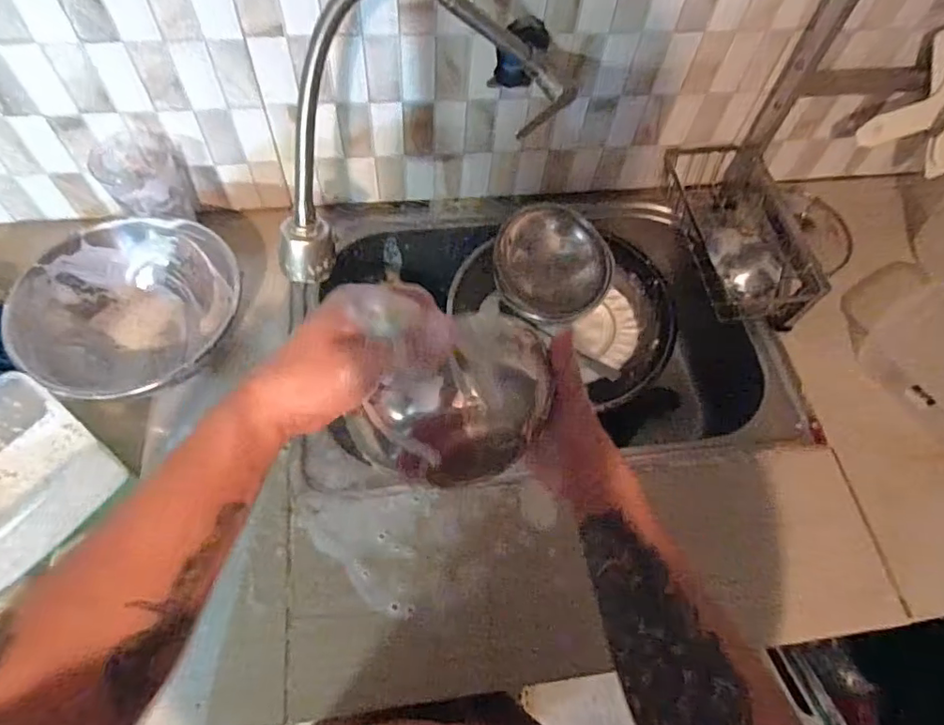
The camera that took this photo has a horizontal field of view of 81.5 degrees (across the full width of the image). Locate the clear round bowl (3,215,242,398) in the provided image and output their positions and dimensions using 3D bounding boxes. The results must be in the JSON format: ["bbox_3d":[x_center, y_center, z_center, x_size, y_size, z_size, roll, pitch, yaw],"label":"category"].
[{"bbox_3d":[-0.359,-0.049,0.604,0.209,0.112,0.198,2,62,-3],"label":"clear round bowl"}]

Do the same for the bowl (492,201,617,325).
[{"bbox_3d":[0.104,-0.123,0.691,0.153,0.050,0.143,-1,103,-2],"label":"bowl"}]

